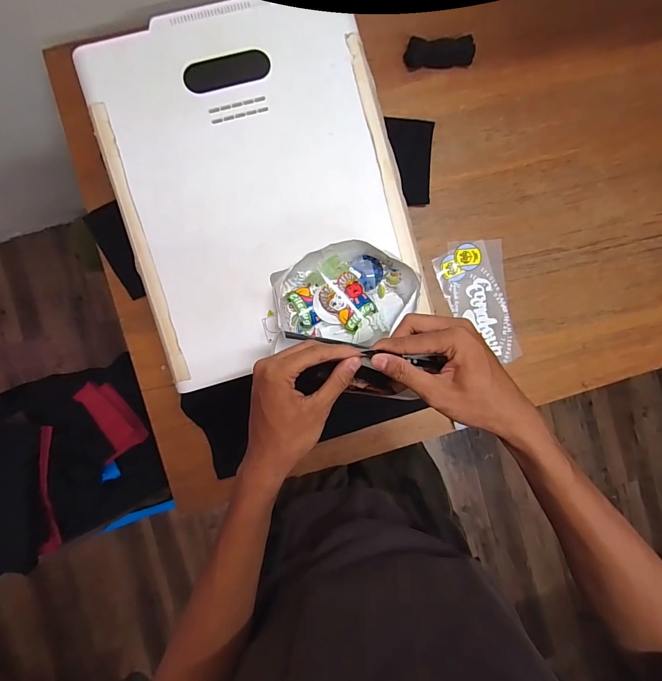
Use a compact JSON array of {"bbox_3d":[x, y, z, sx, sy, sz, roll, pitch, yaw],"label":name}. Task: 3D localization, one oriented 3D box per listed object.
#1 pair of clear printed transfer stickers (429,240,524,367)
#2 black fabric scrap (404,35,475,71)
[{"bbox_3d":[0.289,-0.075,0.725,0.133,0.008,0.242,-11,90,0],"label":"pair of clear printed transfer stickers"},{"bbox_3d":[0.207,-0.548,0.698,0.129,0.022,0.049,-2,91,-4],"label":"black fabric scrap"}]

